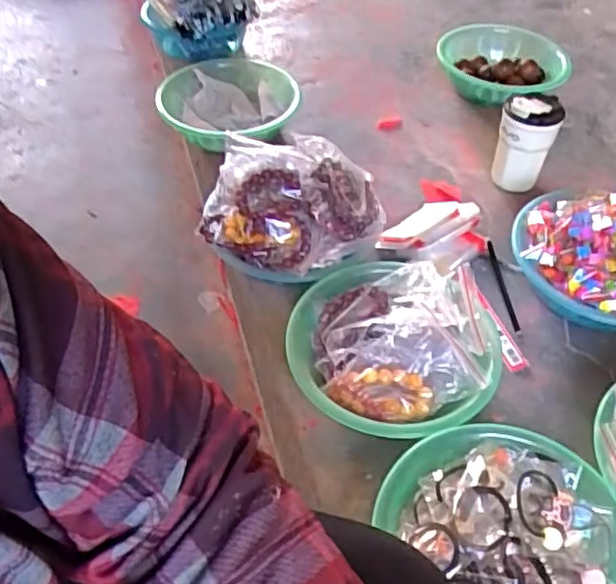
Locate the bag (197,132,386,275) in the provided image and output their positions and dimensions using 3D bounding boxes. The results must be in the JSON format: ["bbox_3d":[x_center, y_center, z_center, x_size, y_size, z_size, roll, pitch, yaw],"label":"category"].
[{"bbox_3d":[-0.022,-0.117,0.844,0.236,0.086,0.167,10,48,7],"label":"bag"}]

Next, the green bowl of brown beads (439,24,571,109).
[{"bbox_3d":[0.343,-0.408,1.151,0.181,0.065,0.224,-19,51,-18],"label":"green bowl of brown beads"}]

